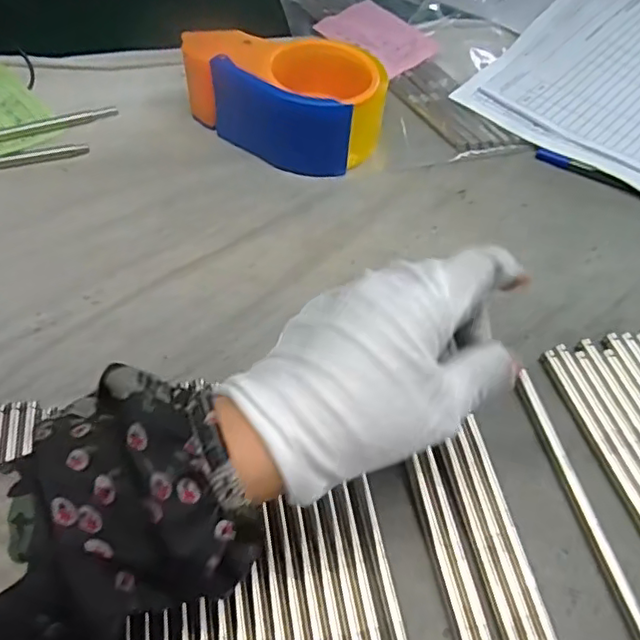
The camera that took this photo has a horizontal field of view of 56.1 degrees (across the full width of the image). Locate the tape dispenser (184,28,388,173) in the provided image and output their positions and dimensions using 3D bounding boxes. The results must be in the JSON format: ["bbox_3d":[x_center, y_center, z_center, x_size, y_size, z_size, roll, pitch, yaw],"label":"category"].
[{"bbox_3d":[-0.023,-0.163,0.429,0.136,0.058,0.084,33,61,21],"label":"tape dispenser"}]

